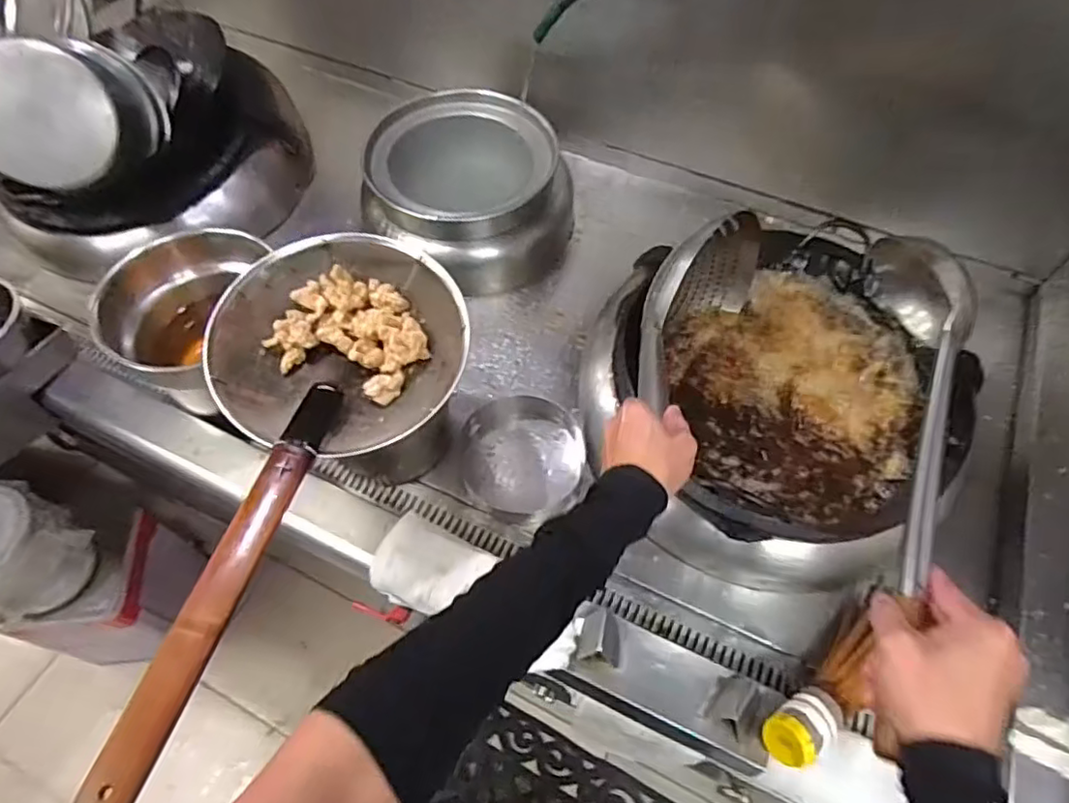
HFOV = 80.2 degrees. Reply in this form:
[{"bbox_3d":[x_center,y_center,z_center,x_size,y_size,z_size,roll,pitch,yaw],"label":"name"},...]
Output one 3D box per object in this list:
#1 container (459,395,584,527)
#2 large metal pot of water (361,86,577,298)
[{"bbox_3d":[-0.015,0.071,0.924,0.177,0.064,0.175,1,58,-1],"label":"container"},{"bbox_3d":[-0.121,-0.356,1.104,0.339,0.205,0.283,26,61,14],"label":"large metal pot of water"}]

